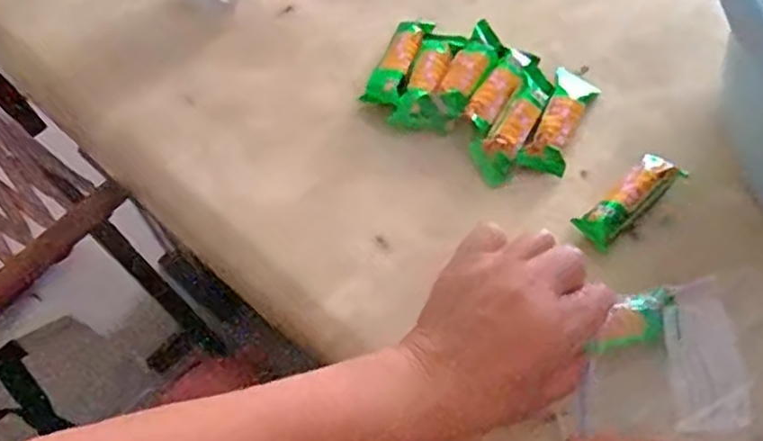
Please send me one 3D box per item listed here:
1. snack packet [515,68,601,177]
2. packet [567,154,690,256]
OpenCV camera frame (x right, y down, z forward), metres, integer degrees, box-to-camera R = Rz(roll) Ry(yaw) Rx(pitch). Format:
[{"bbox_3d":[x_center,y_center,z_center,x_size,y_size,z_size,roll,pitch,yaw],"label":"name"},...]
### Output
[{"bbox_3d":[0.123,-0.069,0.478,0.031,0.016,0.086,23,63,15],"label":"snack packet"},{"bbox_3d":[0.159,-0.013,0.448,0.080,0.019,0.026,-36,65,-18],"label":"packet"}]

